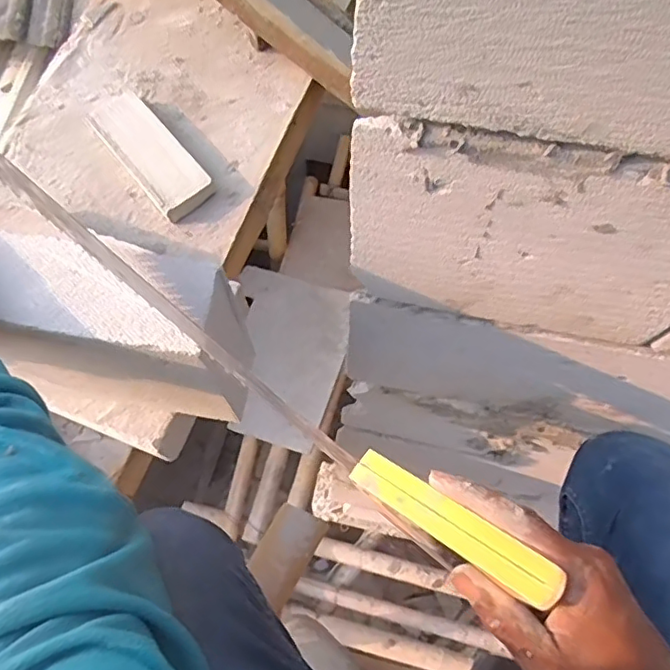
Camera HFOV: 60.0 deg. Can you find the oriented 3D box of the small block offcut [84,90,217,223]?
[{"bbox_3d":[-0.247,-0.243,0.771,0.073,0.031,0.199,-39,73,-17],"label":"small block offcut"}]

